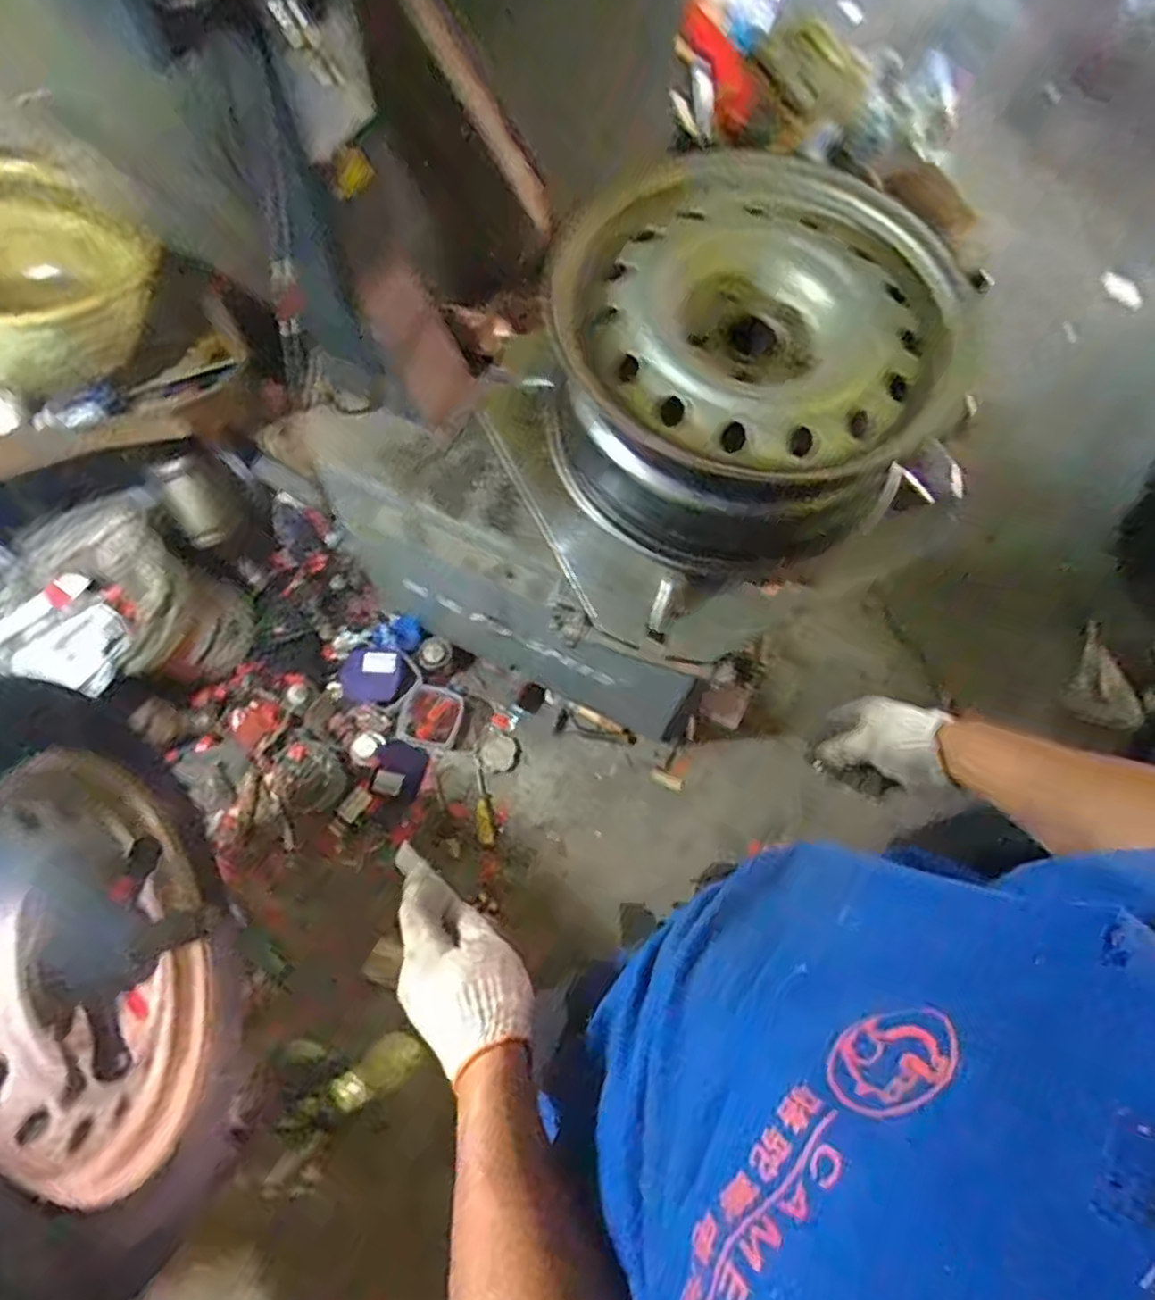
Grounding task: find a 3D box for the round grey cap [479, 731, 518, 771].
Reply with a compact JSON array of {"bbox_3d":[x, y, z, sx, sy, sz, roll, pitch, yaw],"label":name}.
[{"bbox_3d":[-0.164,0.210,1.486,0.069,0.011,0.075,1,70,-1],"label":"round grey cap"}]

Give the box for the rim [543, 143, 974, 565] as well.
[{"bbox_3d":[0.183,-0.314,0.795,0.412,0.180,0.432,17,70,5],"label":"rim"}]

